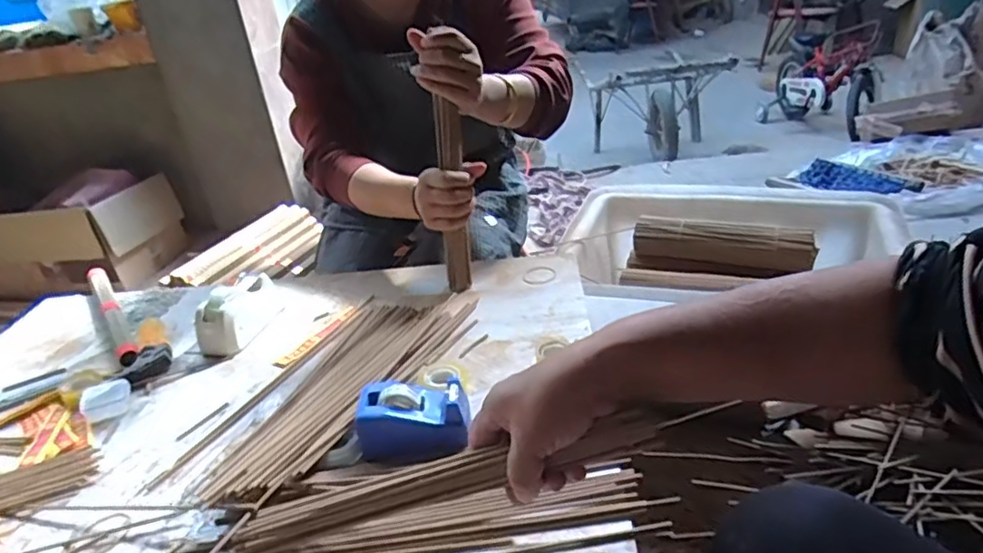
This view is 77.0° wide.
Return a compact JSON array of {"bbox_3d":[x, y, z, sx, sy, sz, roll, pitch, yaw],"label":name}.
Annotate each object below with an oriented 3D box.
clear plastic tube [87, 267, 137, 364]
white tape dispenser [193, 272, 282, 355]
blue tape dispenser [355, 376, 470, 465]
[{"bbox_3d":[-0.518,0.049,0.842,0.025,0.022,0.307,-25,34,-29],"label":"clear plastic tube"},{"bbox_3d":[-0.313,0.041,0.777,0.063,0.057,0.120,5,31,20],"label":"white tape dispenser"},{"bbox_3d":[-0.070,0.126,0.566,0.101,0.047,0.062,-8,29,-1],"label":"blue tape dispenser"}]

